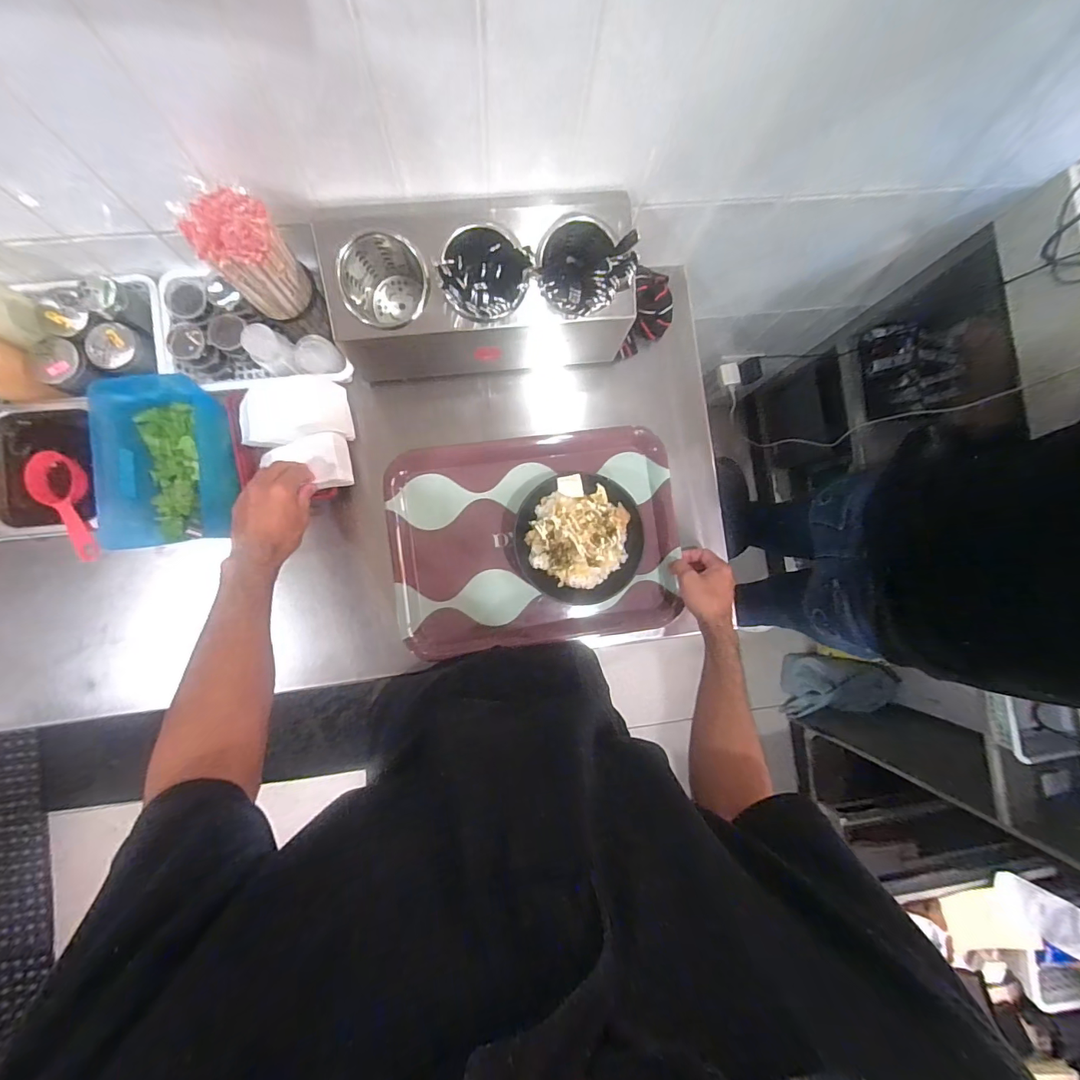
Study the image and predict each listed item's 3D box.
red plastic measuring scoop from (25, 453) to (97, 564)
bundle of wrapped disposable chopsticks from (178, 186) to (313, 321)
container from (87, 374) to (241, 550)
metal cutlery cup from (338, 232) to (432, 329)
[{"bbox_3d":[-0.613,-0.048,0.600,0.052,0.036,0.156,-31,92,-6],"label":"red plastic measuring scoop"},{"bbox_3d":[-0.332,-0.326,0.538,0.080,0.130,0.075,0,89,-6],"label":"bundle of wrapped disposable chopsticks"},{"bbox_3d":[-0.500,-0.108,0.613,0.148,0.080,0.220,-6,89,-6],"label":"container"},{"bbox_3d":[-0.206,-0.335,0.608,0.102,0.150,0.103,-6,113,-15],"label":"metal cutlery cup"}]

